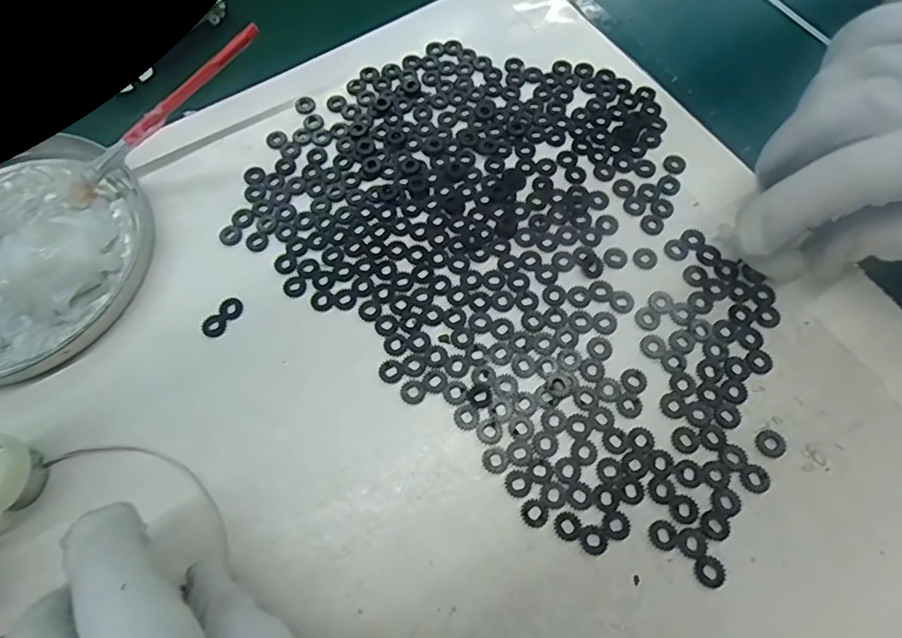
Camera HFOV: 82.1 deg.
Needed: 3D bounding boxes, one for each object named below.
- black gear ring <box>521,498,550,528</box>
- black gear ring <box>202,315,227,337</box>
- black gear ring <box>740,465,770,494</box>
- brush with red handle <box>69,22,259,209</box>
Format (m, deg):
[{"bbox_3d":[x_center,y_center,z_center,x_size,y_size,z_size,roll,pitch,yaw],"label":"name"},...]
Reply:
[{"bbox_3d":[0.032,0.074,0.198,0.010,0.004,0.010,-1,68,1],"label":"black gear ring"},{"bbox_3d":[-0.107,0.003,0.234,0.010,0.004,0.010,-1,68,1],"label":"black gear ring"},{"bbox_3d":[0.117,0.061,0.199,0.010,0.004,0.010,-1,68,1],"label":"black gear ring"},{"bbox_3d":[-0.144,-0.096,0.252,0.114,0.011,0.009,-39,71,6],"label":"brush with red handle"}]

